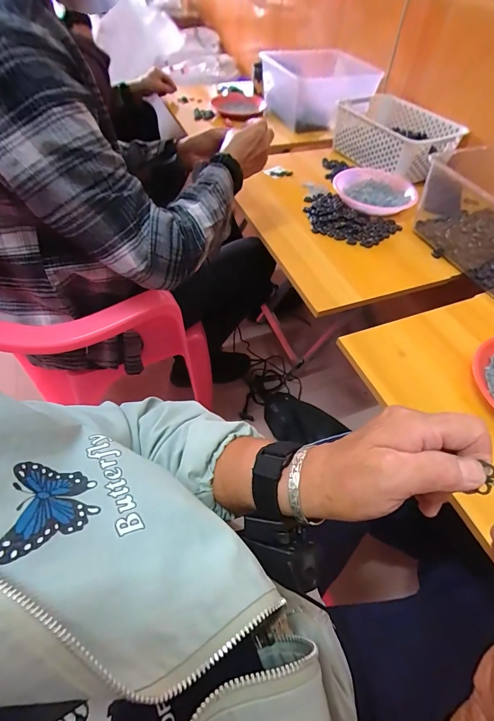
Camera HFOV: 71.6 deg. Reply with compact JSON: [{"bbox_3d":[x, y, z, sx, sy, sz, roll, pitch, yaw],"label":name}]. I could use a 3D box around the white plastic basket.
[{"bbox_3d":[0.397,-0.605,0.929,0.202,0.097,0.311,-30,60,-21],"label":"white plastic basket"}]

